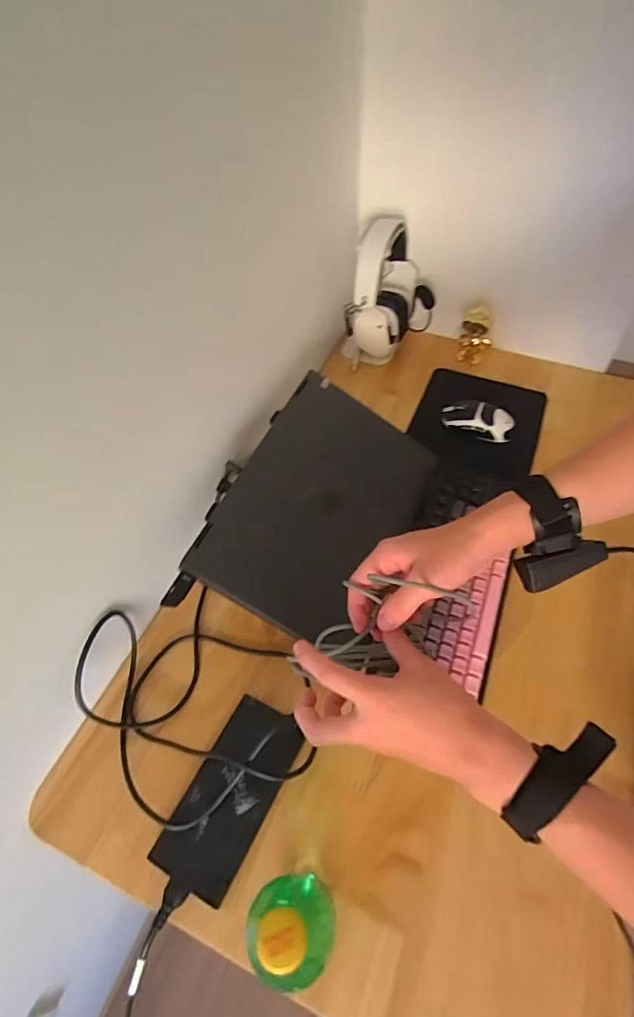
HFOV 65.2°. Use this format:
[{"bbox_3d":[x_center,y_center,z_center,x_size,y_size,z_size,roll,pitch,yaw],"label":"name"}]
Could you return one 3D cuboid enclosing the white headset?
[{"bbox_3d":[0.141,-0.397,0.927,0.127,0.227,0.176,25,58,19],"label":"white headset"}]

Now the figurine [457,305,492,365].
[{"bbox_3d":[0.308,-0.336,0.962,0.061,0.102,0.054,17,56,13],"label":"figurine"}]

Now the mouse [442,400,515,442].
[{"bbox_3d":[0.281,-0.161,0.857,0.121,0.039,0.067,19,57,15],"label":"mouse"}]

